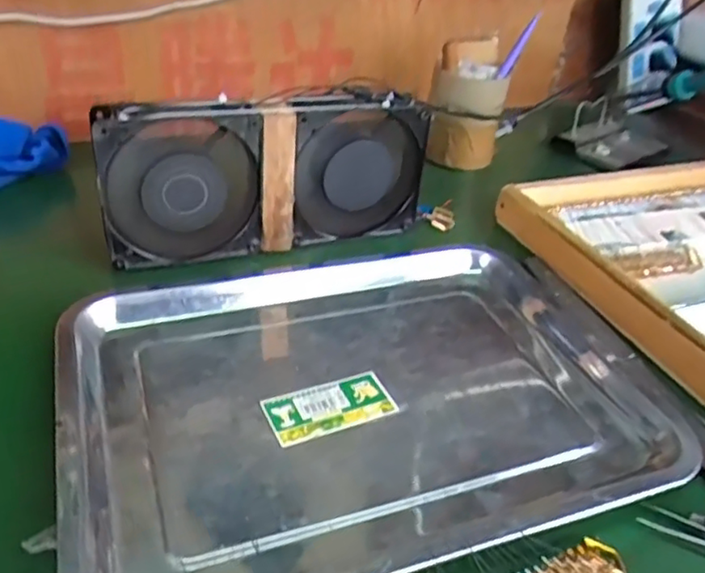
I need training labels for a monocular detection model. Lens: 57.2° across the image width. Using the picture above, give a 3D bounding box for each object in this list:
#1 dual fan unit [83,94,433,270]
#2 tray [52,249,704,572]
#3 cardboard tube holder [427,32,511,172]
[{"bbox_3d":[-0.067,-0.093,0.532,0.263,0.117,0.044,-11,38,-21],"label":"dual fan unit"},{"bbox_3d":[0.003,0.058,0.414,0.348,0.021,0.268,-9,38,-19],"label":"tray"},{"bbox_3d":[0.128,-0.199,0.713,0.079,0.127,0.057,12,36,9],"label":"cardboard tube holder"}]

